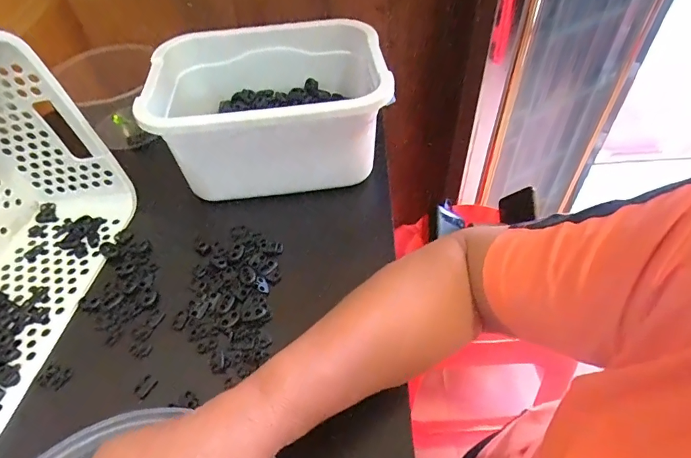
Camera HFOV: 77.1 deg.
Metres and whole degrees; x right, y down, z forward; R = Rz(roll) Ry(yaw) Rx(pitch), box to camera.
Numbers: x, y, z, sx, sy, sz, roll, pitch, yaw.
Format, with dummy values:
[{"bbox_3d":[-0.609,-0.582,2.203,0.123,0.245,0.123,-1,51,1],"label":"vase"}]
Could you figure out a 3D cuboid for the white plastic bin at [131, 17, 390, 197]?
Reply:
[{"bbox_3d":[-0.085,-0.154,0.530,0.255,0.123,0.245,-3,46,0],"label":"white plastic bin"}]

